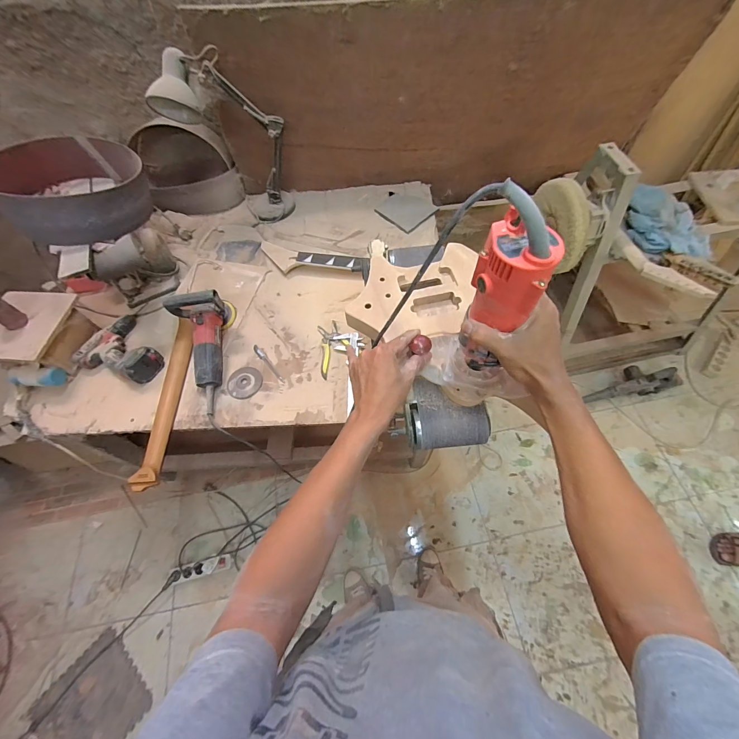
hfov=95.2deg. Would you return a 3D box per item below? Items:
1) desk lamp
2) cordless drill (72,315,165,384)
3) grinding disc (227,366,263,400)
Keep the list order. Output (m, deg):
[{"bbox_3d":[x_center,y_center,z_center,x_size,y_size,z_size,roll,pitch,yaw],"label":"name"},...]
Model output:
[{"bbox_3d":[-0.395,-0.648,0.994,0.301,0.430,0.133,-13,62,-4],"label":"desk lamp"},{"bbox_3d":[-0.659,-0.039,0.883,0.215,0.069,0.174,38,70,21],"label":"cordless drill"},{"bbox_3d":[-0.317,0.033,0.860,0.084,0.009,0.087,-1,62,3],"label":"grinding disc"}]

